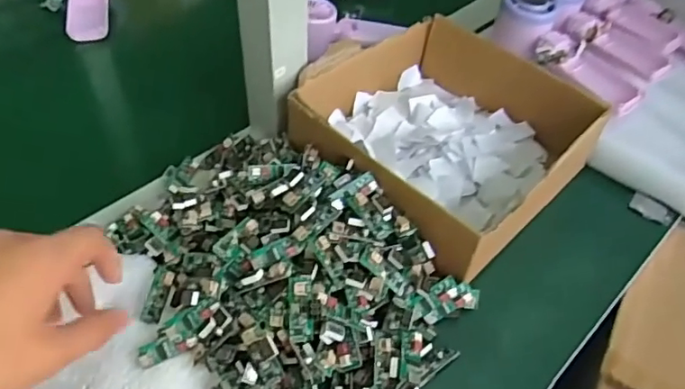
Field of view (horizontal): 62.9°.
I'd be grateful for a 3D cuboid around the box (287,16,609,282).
[{"bbox_3d":[0.087,-0.058,0.490,0.209,0.062,0.196,-35,60,-30],"label":"box"}]

